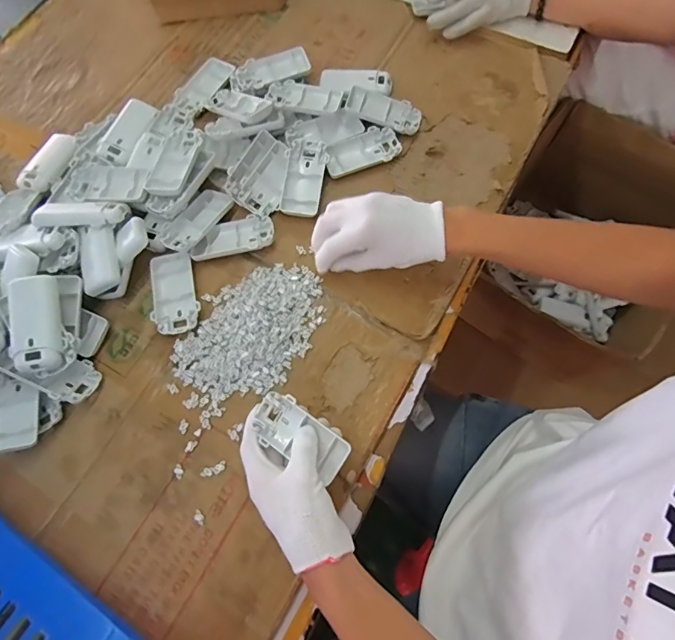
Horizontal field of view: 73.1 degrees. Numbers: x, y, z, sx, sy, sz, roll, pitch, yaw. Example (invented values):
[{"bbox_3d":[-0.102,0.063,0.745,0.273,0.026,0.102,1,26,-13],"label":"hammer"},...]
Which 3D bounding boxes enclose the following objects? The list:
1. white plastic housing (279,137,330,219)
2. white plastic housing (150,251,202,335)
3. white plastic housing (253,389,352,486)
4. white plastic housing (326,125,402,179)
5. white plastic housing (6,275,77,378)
[{"bbox_3d":[-0.037,-0.179,0.550,0.045,0.020,0.112,11,72,4],"label":"white plastic housing"},{"bbox_3d":[-0.184,-0.031,0.511,0.051,0.008,0.097,-18,69,-3],"label":"white plastic housing"},{"bbox_3d":[-0.034,0.106,0.423,0.094,0.021,0.042,31,74,15],"label":"white plastic housing"},{"bbox_3d":[0.031,-0.209,0.562,0.093,0.010,0.050,-17,69,-3],"label":"white plastic housing"},{"bbox_3d":[-0.301,0.003,0.452,0.049,0.019,0.096,-19,69,-3],"label":"white plastic housing"}]

